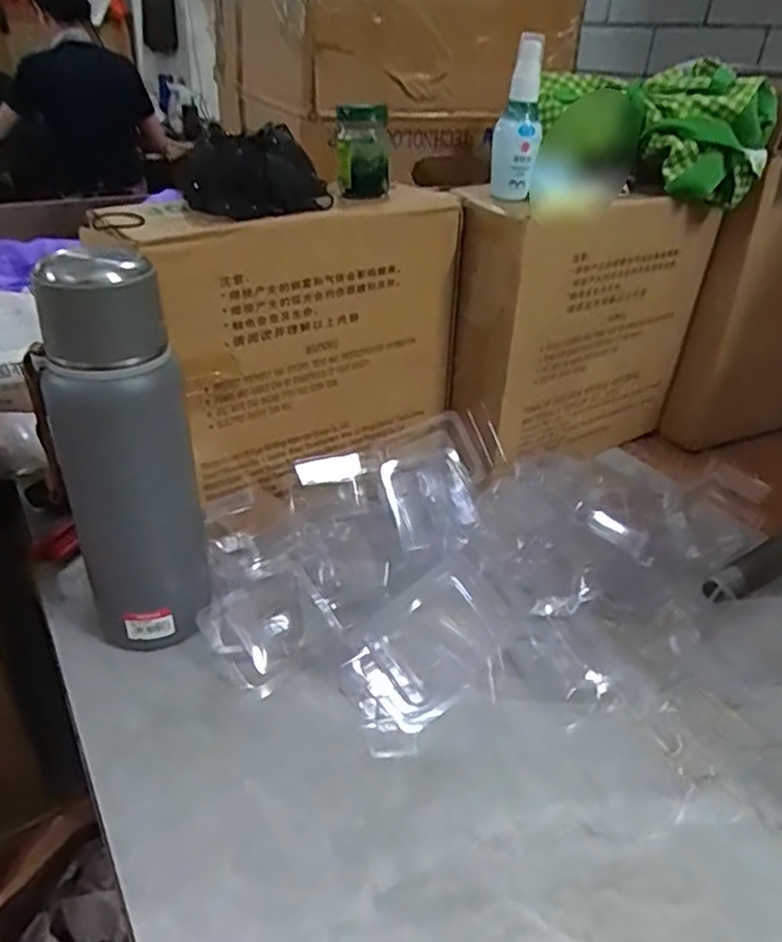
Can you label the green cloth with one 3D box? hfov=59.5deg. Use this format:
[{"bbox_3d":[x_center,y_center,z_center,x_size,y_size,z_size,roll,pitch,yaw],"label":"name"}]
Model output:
[{"bbox_3d":[0.244,-0.320,0.645,0.205,0.095,0.099,11,33,13],"label":"green cloth"}]

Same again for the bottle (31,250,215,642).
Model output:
[{"bbox_3d":[-0.173,0.000,0.453,0.076,0.280,0.066,-16,37,-26],"label":"bottle"}]

